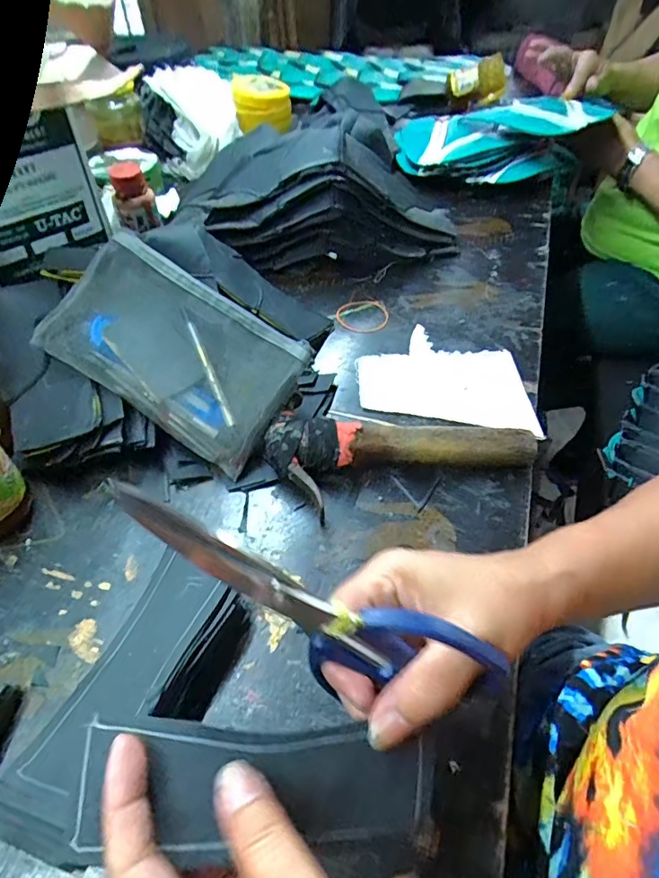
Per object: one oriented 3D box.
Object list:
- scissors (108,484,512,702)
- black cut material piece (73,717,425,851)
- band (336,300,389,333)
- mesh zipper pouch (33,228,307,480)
[{"bbox_3d":[-0.012,0.075,0.221,0.180,0.059,0.023,32,49,-15],"label":"scissors"},{"bbox_3d":[-0.029,0.146,0.215,0.146,0.020,0.044,9,49,-8],"label":"black cut material piece"},{"bbox_3d":[0.039,-0.143,0.578,0.056,0.004,0.053,0,49,0],"label":"band"},{"bbox_3d":[-0.129,-0.079,0.428,0.200,0.022,0.124,33,81,0],"label":"mesh zipper pouch"}]

